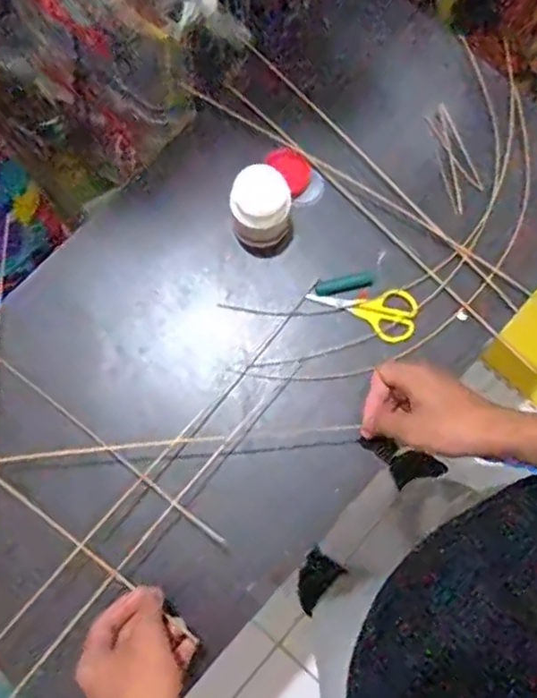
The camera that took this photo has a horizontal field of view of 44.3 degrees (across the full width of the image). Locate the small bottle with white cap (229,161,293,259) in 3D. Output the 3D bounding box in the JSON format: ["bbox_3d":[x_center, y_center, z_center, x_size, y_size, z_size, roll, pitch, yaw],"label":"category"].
[{"bbox_3d":[-0.007,-0.136,0.661,0.058,0.090,0.058,0,77,0],"label":"small bottle with white cap"}]

